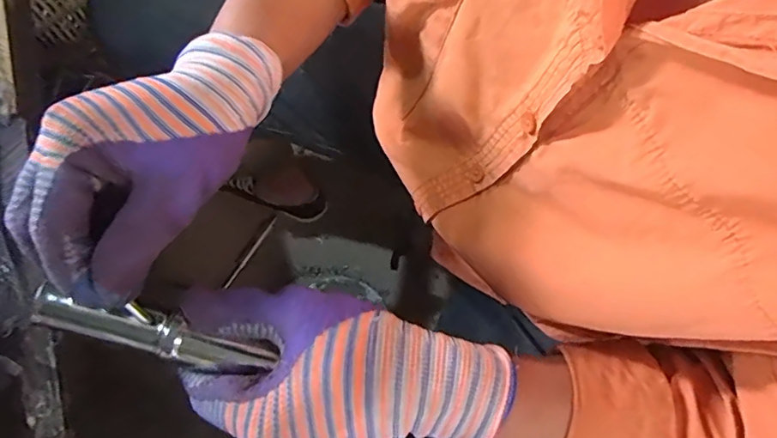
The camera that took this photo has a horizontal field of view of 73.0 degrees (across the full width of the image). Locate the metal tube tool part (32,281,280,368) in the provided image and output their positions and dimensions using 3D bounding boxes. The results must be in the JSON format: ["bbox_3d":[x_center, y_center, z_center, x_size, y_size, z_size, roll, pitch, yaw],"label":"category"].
[{"bbox_3d":[-0.109,0.053,0.246,0.105,0.013,0.018,17,73,-10],"label":"metal tube tool part"}]

